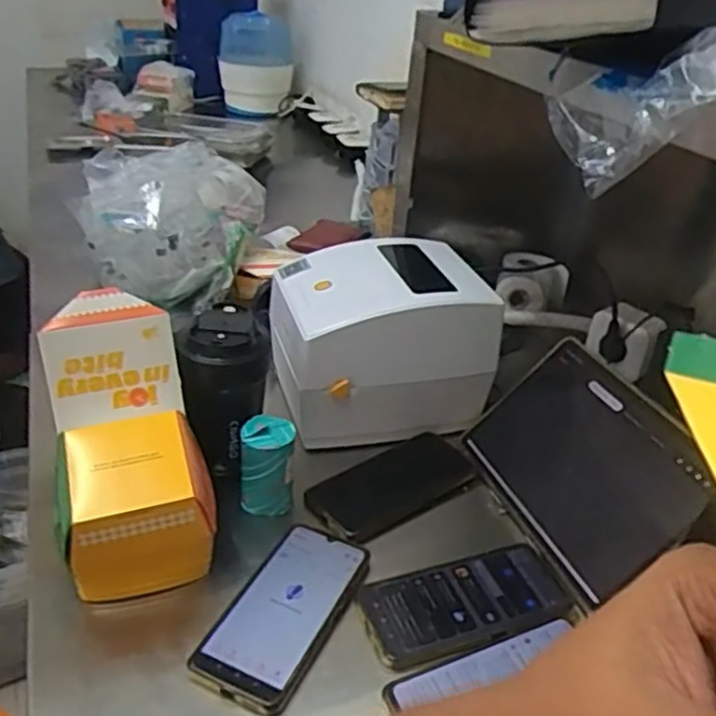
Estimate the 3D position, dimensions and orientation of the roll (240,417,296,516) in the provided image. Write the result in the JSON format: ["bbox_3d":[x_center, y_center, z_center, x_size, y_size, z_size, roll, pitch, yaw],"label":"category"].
[{"bbox_3d":[-0.085,0.101,0.690,0.047,0.087,0.039,0,31,-8],"label":"roll"}]

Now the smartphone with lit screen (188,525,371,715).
[{"bbox_3d":[-0.058,0.205,0.598,0.082,0.015,0.169,17,32,20],"label":"smartphone with lit screen"}]

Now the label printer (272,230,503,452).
[{"bbox_3d":[0.021,-0.021,0.815,0.217,0.160,0.171,-5,32,-17],"label":"label printer"}]

